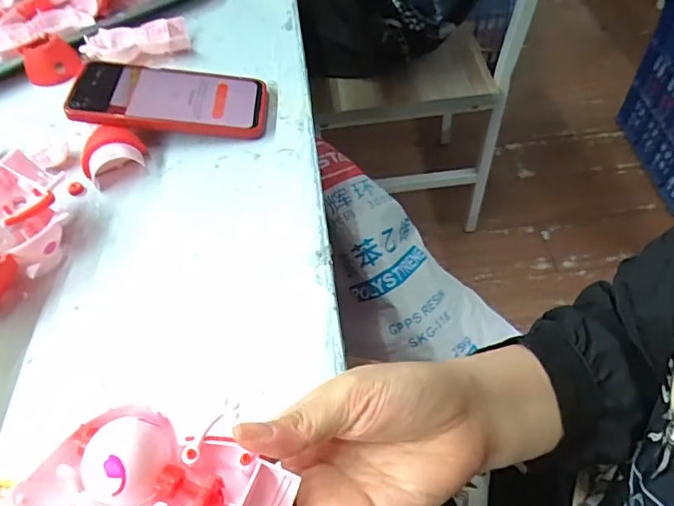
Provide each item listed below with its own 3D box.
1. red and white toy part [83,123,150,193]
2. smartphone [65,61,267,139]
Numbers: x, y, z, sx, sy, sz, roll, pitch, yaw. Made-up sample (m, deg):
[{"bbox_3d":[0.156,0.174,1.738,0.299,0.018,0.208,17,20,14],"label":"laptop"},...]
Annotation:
[{"bbox_3d":[-0.188,-0.082,0.430,0.051,0.031,0.041,-30,56,-16],"label":"red and white toy part"},{"bbox_3d":[-0.147,-0.137,0.458,0.162,0.015,0.081,3,53,-8],"label":"smartphone"}]

